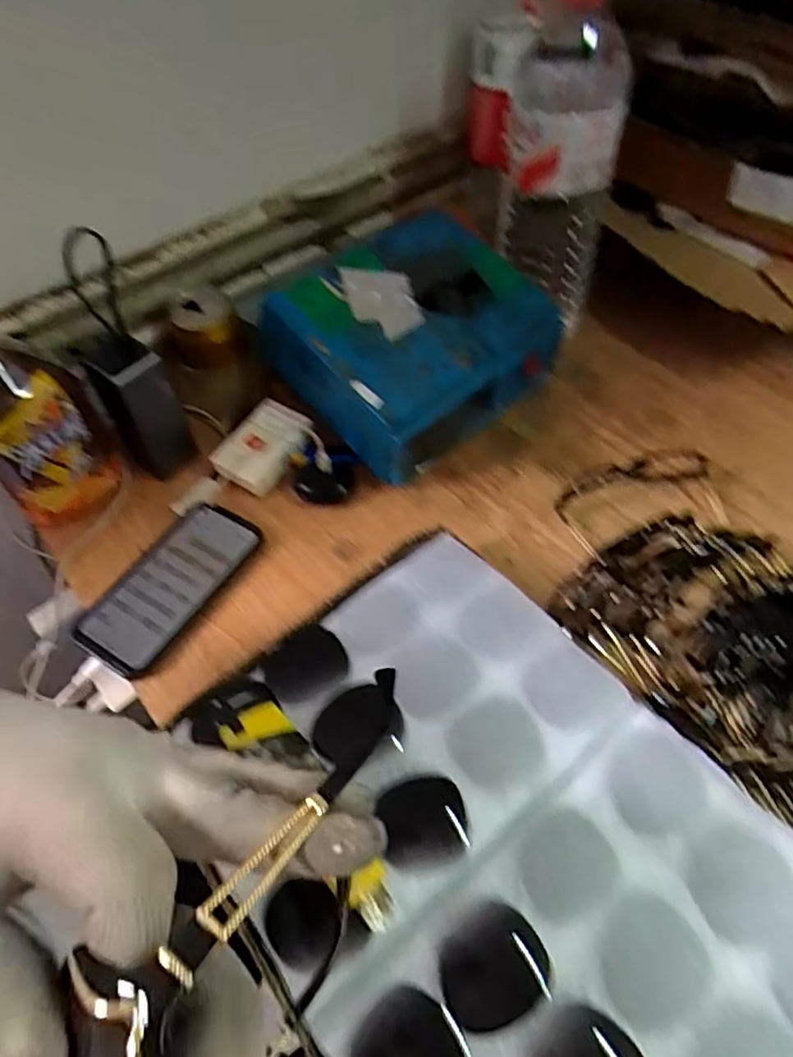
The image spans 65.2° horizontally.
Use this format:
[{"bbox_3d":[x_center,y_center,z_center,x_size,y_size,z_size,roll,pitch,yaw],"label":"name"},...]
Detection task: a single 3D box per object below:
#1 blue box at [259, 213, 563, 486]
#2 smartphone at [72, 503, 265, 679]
[{"bbox_3d":[0.015,-0.181,0.614,0.234,0.125,0.195,-38,61,-22],"label":"blue box"},{"bbox_3d":[-0.193,0.047,0.532,0.072,0.011,0.162,29,62,20],"label":"smartphone"}]

